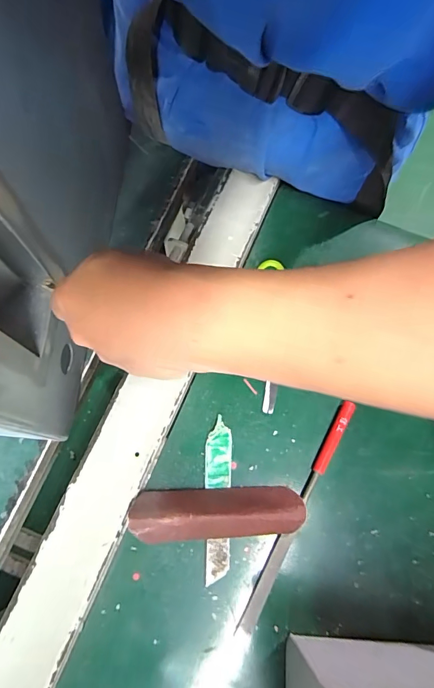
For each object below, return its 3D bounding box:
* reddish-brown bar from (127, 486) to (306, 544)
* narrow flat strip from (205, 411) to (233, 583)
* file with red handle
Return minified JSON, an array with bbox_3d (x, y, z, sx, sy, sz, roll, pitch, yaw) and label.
[{"bbox_3d":[0.000,0.119,0.278,0.116,0.032,0.034,-2,71,-2],"label":"reddish-brown bar"},{"bbox_3d":[0.000,0.112,0.294,0.019,0.004,0.112,2,71,-1],"label":"narrow flat strip"},{"bbox_3d":[0.061,0.122,0.293,0.010,0.008,0.178,29,73,8],"label":"file with red handle"}]

